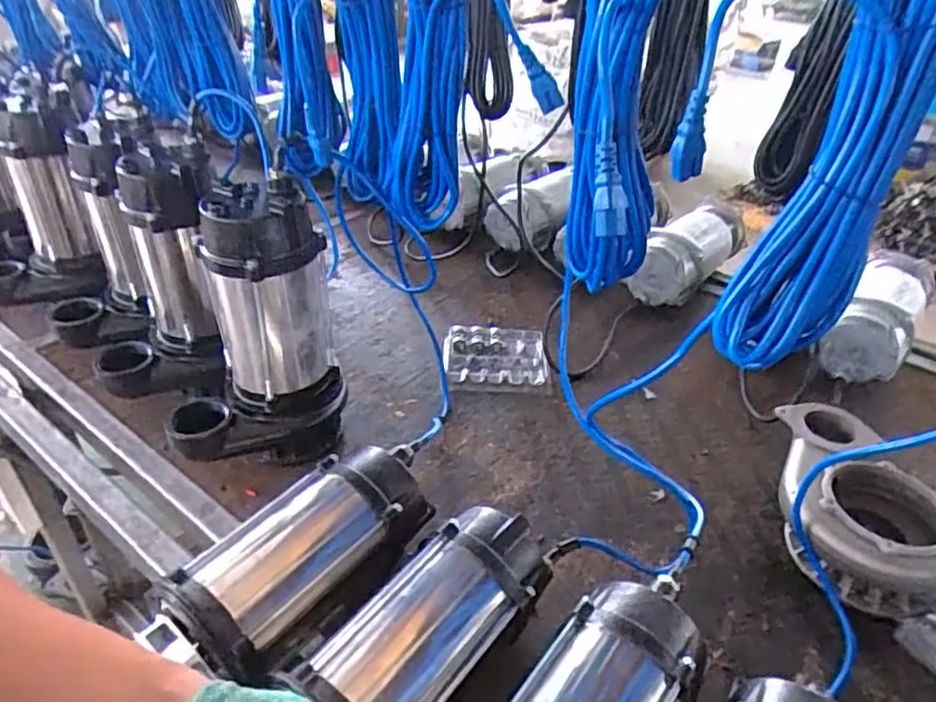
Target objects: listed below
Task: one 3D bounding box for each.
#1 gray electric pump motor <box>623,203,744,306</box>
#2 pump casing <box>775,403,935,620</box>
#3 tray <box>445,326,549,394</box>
[{"bbox_3d":[0.425,-0.177,1.220,0.151,0.129,0.266,28,42,30],"label":"gray electric pump motor"},{"bbox_3d":[0.465,0.182,0.774,0.184,0.094,0.240,13,37,13],"label":"pump casing"},{"bbox_3d":[0.045,0.009,1.041,0.161,0.026,0.149,2,36,-2],"label":"tray"}]

